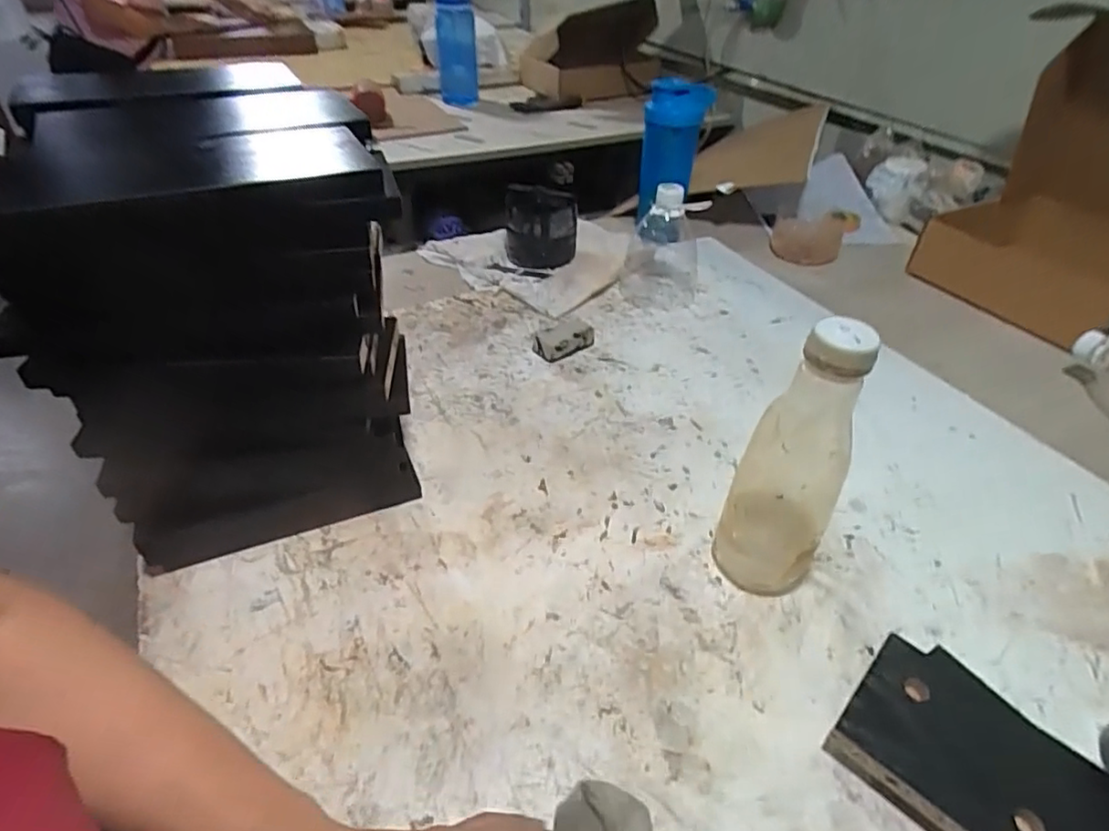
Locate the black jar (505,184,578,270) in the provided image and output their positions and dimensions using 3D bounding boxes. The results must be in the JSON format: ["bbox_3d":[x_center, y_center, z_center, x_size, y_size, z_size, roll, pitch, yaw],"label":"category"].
[{"bbox_3d":[-0.020,-0.279,0.899,0.102,0.084,0.109,0,40,-2],"label":"black jar"}]

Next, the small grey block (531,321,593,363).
[{"bbox_3d":[0.013,-0.092,0.734,0.075,0.025,0.044,-24,46,-28],"label":"small grey block"}]

